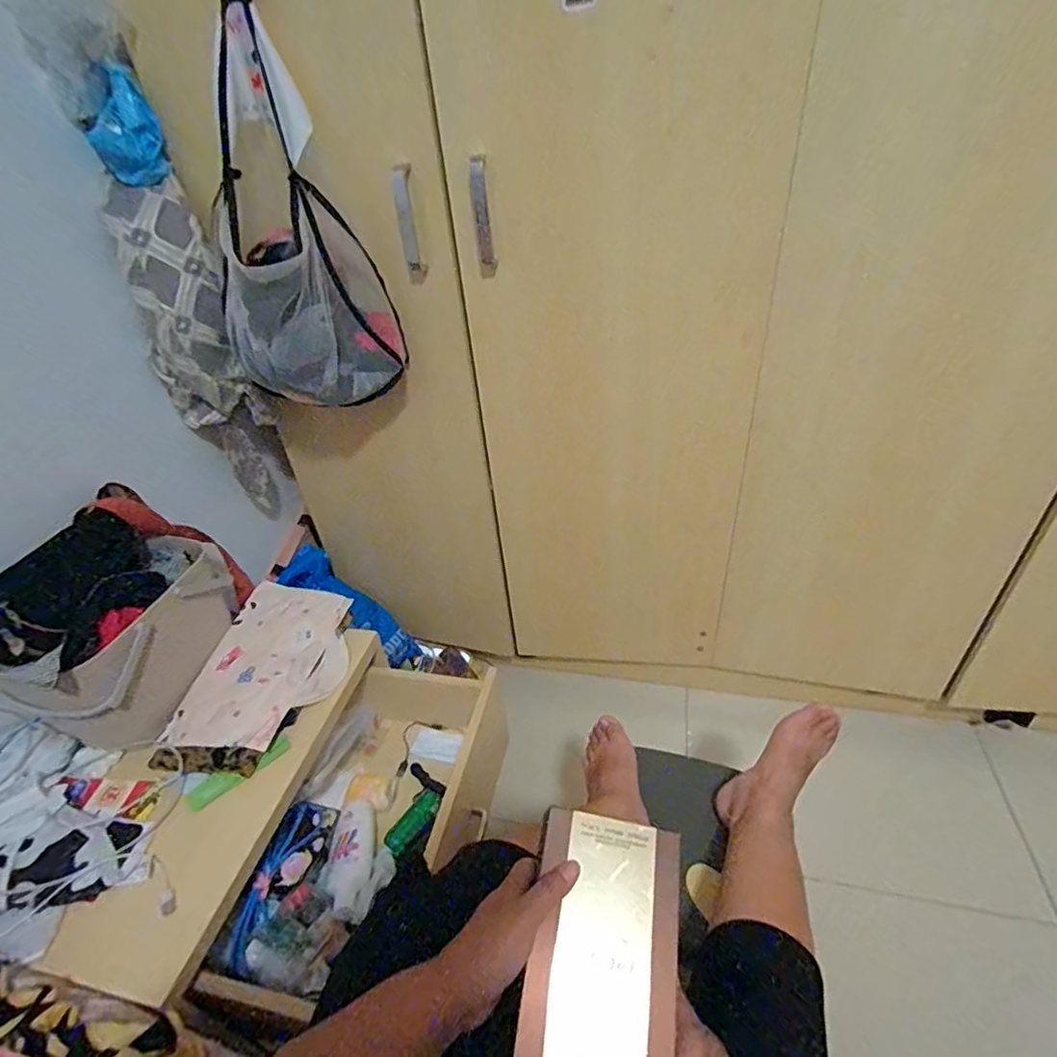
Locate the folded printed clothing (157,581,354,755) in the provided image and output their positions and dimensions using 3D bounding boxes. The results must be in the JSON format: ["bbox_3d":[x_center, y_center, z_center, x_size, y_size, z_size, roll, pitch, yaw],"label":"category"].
[{"bbox_3d":[-0.381,0.199,0.832,0.195,0.033,0.274,7,42,10],"label":"folded printed clothing"}]

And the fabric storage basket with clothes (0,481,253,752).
[{"bbox_3d":[-0.563,0.109,0.797,0.186,0.222,0.305,6,39,16],"label":"fabric storage basket with clothes"}]

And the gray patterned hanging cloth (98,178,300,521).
[{"bbox_3d":[-0.530,-0.251,0.973,0.173,0.558,0.107,0,38,9],"label":"gray patterned hanging cloth"}]

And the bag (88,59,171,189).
[{"bbox_3d":[-0.575,-0.565,0.796,0.093,0.129,0.062,-24,40,-21],"label":"bag"}]

